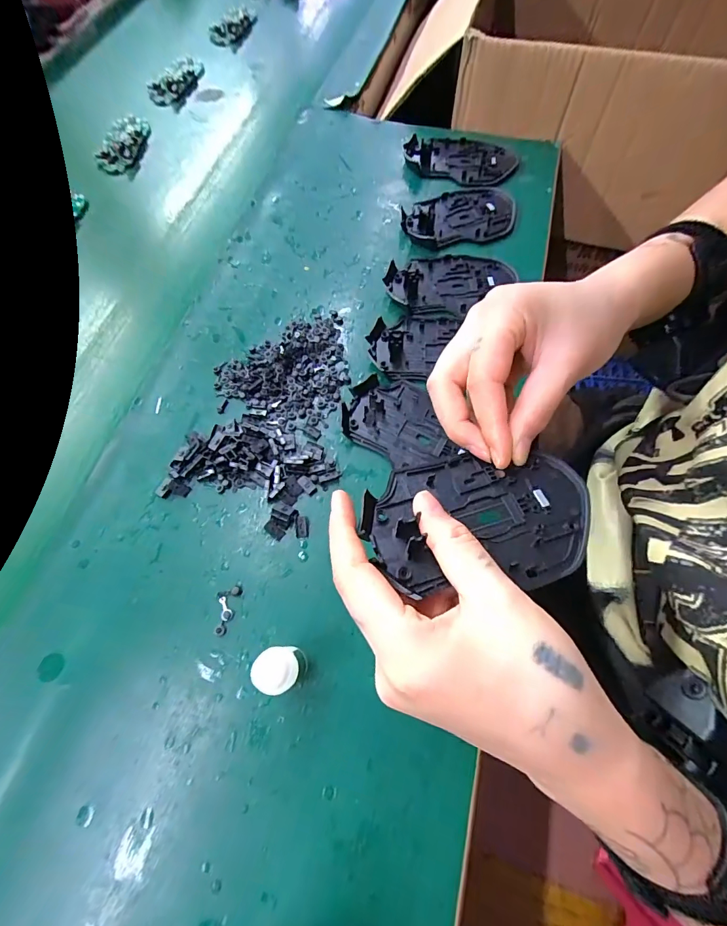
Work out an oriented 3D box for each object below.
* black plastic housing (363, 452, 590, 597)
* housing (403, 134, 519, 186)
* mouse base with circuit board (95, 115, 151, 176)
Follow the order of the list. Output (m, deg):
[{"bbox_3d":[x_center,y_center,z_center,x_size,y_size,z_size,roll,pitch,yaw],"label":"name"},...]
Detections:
[{"bbox_3d":[0.057,0.027,0.200,0.113,0.014,0.068,-6,66,0],"label":"black plastic housing"},{"bbox_3d":[0.104,-0.328,0.427,0.114,0.013,0.070,12,67,8],"label":"housing"},{"bbox_3d":[-0.282,-0.373,0.465,0.048,0.020,0.087,-1,66,2],"label":"mouse base with circuit board"}]

